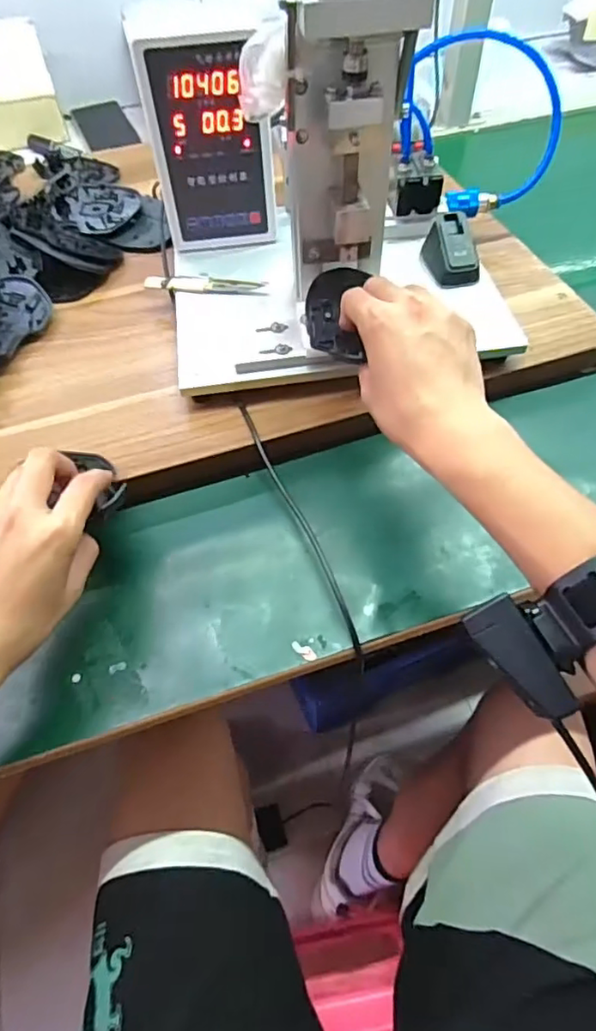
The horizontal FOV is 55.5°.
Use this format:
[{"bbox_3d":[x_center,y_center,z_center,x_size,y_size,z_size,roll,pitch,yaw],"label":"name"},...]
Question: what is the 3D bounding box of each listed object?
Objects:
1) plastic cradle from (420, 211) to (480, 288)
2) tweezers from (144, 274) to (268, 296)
[{"bbox_3d":[0.147,-0.253,0.540,0.038,0.037,0.063,-13,57,-7],"label":"plastic cradle"},{"bbox_3d":[-0.090,-0.224,0.554,0.121,0.014,0.019,5,57,6],"label":"tweezers"}]

